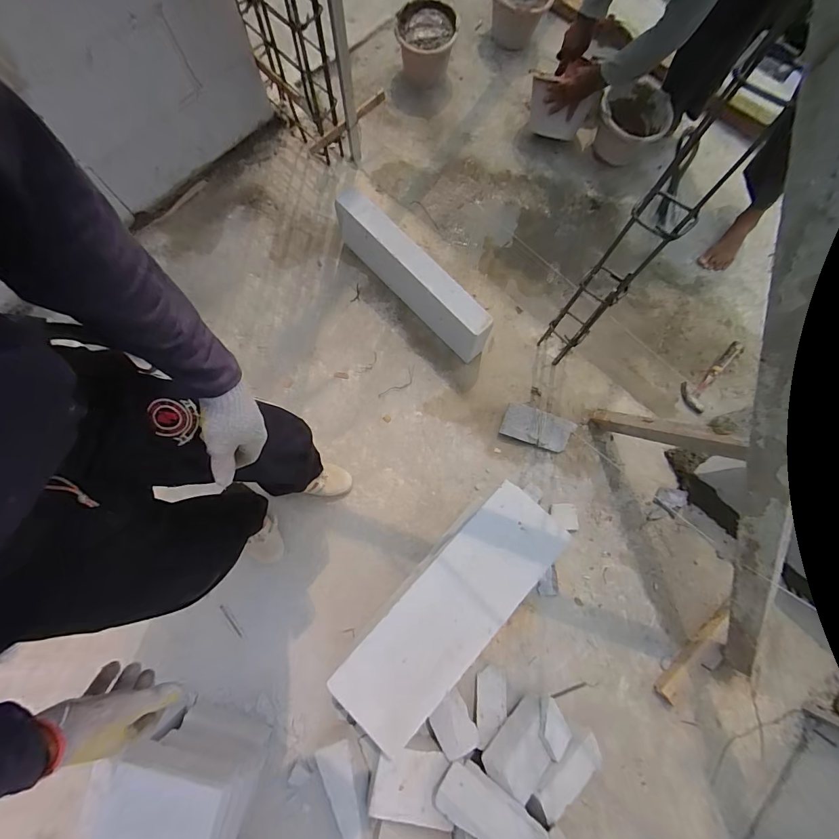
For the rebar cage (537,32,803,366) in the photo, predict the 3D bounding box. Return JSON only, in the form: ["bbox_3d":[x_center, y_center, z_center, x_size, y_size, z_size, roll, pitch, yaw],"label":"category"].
[{"bbox_3d":[0.435,-0.325,0.870,0.095,0.803,0.094,36,78,8],"label":"rebar cage"}]

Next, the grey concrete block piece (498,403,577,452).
[{"bbox_3d":[0.355,0.025,1.167,0.215,0.056,0.104,20,76,4],"label":"grey concrete block piece"}]

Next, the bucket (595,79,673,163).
[{"bbox_3d":[0.720,-1.014,1.337,0.223,0.179,0.226,0,76,-1],"label":"bucket"}]

